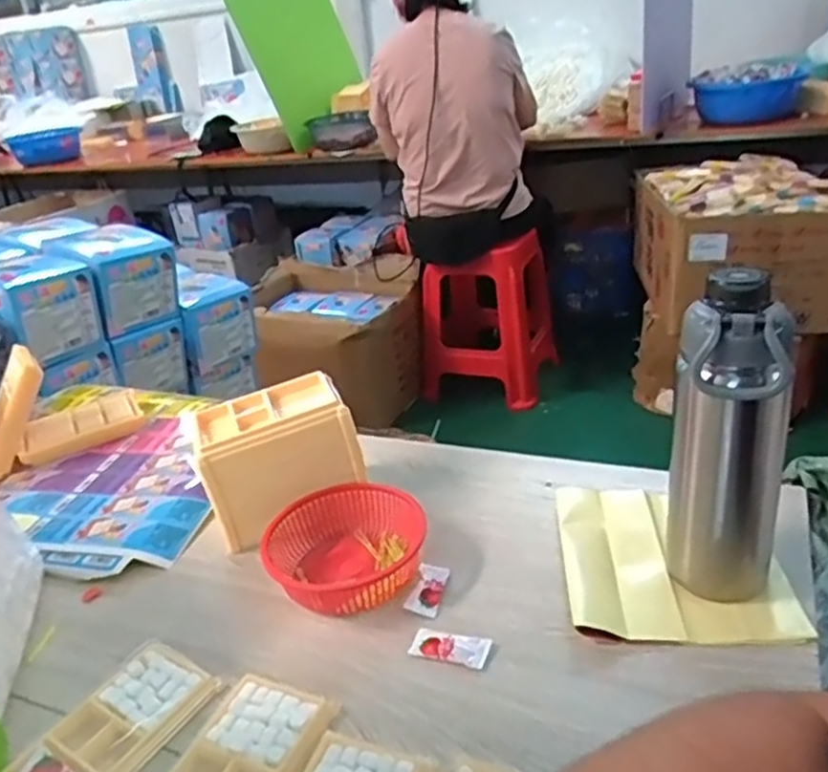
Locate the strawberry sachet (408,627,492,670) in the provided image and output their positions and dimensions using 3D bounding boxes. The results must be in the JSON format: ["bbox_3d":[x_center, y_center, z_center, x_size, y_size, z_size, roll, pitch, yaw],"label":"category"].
[{"bbox_3d":[0.026,0.190,0.534,0.056,0.008,0.025,3,29,20],"label":"strawberry sachet"}]

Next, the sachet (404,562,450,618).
[{"bbox_3d":[0.011,0.163,0.588,0.027,0.005,0.054,2,29,19],"label":"sachet"}]

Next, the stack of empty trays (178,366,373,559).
[{"bbox_3d":[-0.129,0.068,0.685,0.137,0.113,0.087,-16,28,-17],"label":"stack of empty trays"}]

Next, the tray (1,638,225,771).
[{"bbox_3d":[-0.207,0.236,0.502,0.077,0.012,0.134,13,33,34],"label":"tray"}]

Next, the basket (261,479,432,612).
[{"bbox_3d":[-0.056,0.136,0.617,0.134,0.043,0.118,-8,27,-1],"label":"basket"}]

